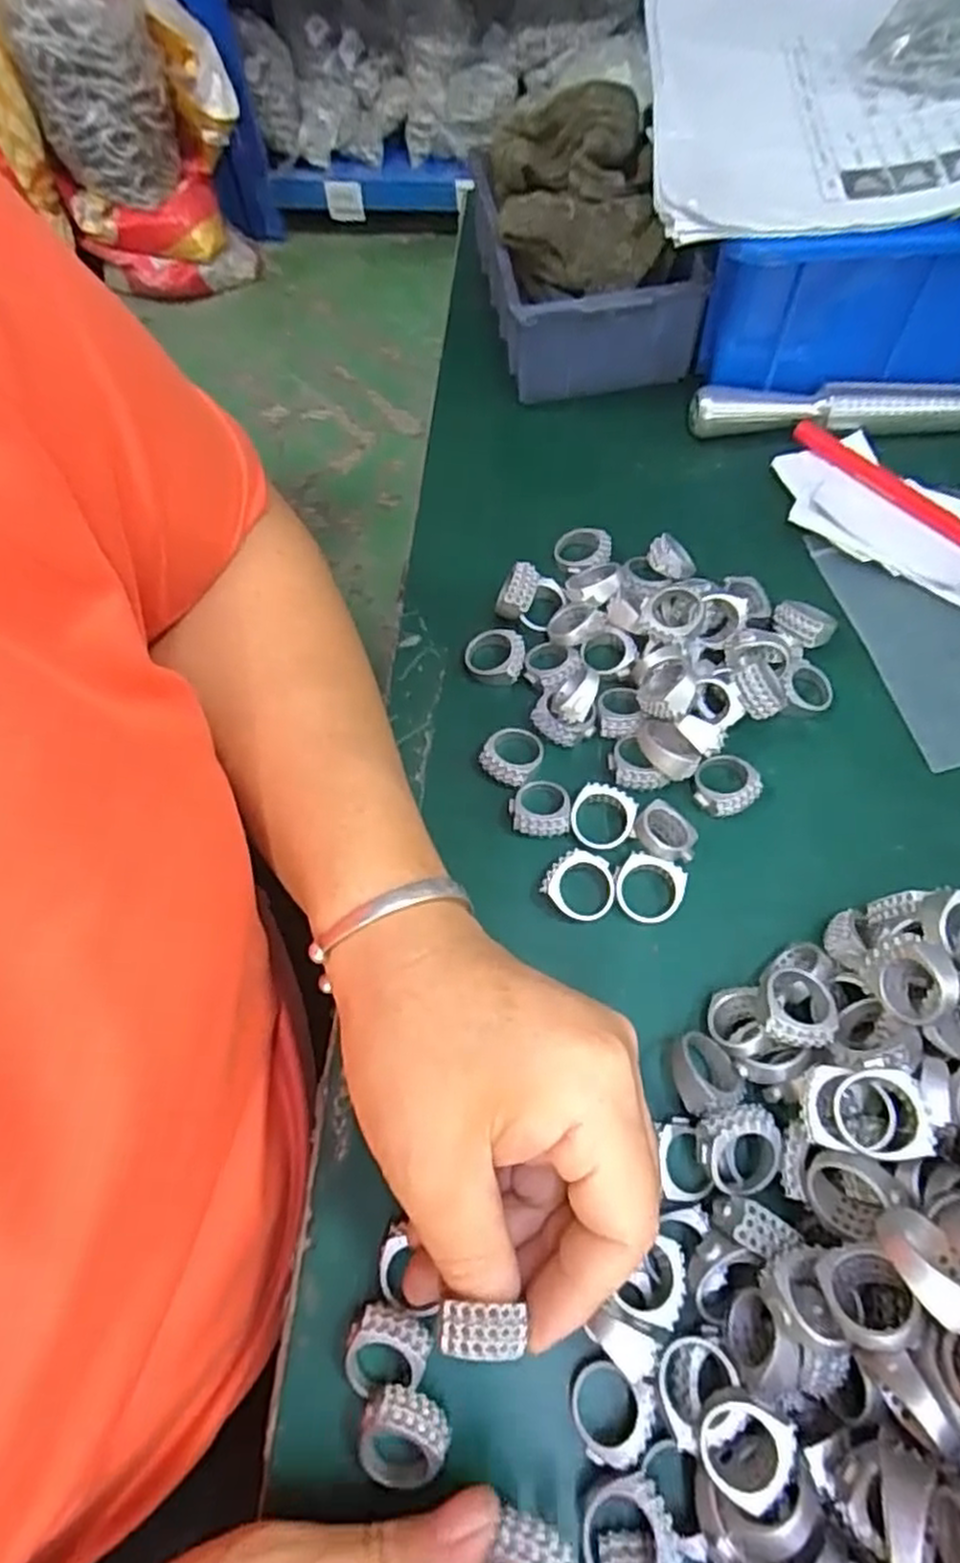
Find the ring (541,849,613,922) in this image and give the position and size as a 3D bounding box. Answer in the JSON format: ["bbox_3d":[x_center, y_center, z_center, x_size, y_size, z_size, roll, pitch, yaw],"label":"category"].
[{"bbox_3d":[0.037,0.038,0.269,0.024,0.013,0.024,-1,64,3],"label":"ring"}]

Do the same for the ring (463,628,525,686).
[{"bbox_3d":[0.006,-0.054,0.316,0.025,0.010,0.023,-1,64,3],"label":"ring"}]

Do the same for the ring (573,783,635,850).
[{"bbox_3d":[0.046,0.013,0.279,0.023,0.007,0.023,-1,64,3],"label":"ring"}]

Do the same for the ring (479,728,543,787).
[{"bbox_3d":[0.013,-0.011,0.294,0.022,0.010,0.024,-1,64,3],"label":"ring"}]

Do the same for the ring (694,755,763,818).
[{"bbox_3d":[0.094,0.002,0.286,0.024,0.011,0.024,-1,64,3],"label":"ring"}]

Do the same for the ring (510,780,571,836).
[{"bbox_3d":[0.023,0.010,0.285,0.023,0.010,0.022,-1,64,3],"label":"ring"}]

